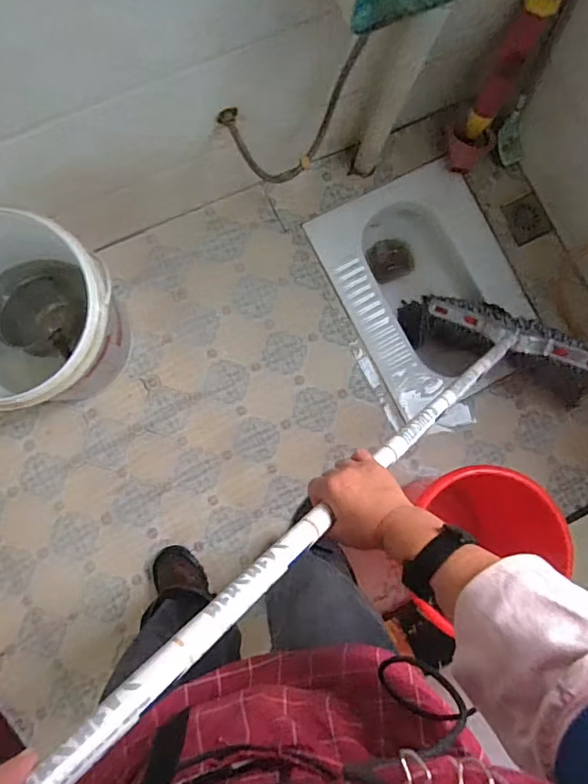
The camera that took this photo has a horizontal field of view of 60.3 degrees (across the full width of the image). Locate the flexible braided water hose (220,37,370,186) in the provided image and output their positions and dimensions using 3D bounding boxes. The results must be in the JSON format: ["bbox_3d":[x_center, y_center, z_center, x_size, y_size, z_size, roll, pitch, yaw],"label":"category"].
[{"bbox_3d":[0.001,-0.468,0.897,0.262,0.211,0.105,-11,83,-4],"label":"flexible braided water hose"}]

